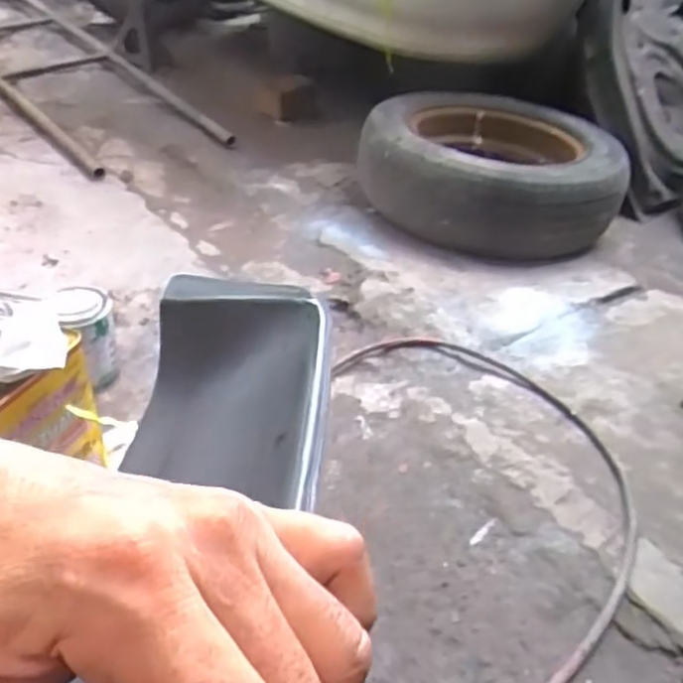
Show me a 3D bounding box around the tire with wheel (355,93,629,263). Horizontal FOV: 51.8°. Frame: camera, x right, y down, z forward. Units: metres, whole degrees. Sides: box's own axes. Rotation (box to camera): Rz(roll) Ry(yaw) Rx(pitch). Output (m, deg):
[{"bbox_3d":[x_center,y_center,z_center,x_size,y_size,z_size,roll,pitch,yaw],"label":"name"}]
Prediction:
[{"bbox_3d":[0.329,-0.405,1.619,0.562,0.183,0.534,3,37,-1],"label":"tire with wheel"}]

